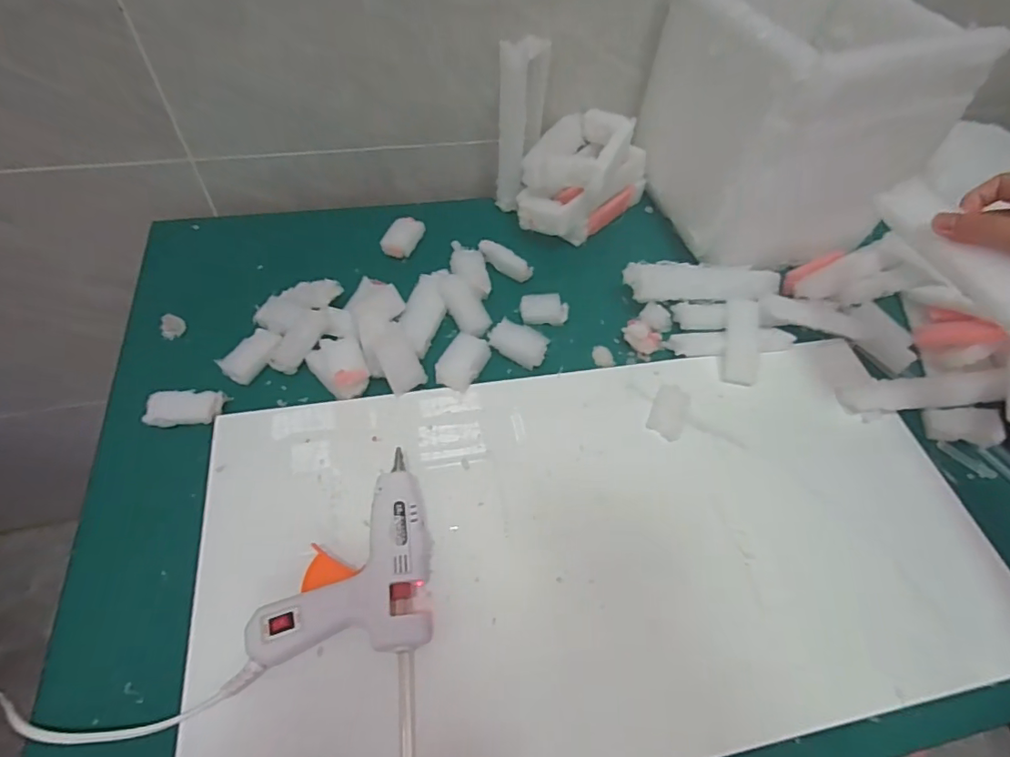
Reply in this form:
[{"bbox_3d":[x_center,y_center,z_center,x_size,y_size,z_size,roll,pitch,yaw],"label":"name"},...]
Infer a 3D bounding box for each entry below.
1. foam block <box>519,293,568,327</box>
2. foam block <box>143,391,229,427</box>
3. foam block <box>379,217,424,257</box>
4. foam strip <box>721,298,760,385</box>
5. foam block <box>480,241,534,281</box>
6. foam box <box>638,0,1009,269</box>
[{"bbox_3d":[0.041,-0.069,0.535,0.048,0.019,0.028,1,55,-5],"label":"foam block"},{"bbox_3d":[-0.267,0.025,0.440,0.058,0.009,0.034,1,55,-4],"label":"foam block"},{"bbox_3d":[-0.112,-0.156,0.581,0.030,0.017,0.058,18,56,7],"label":"foam block"},{"bbox_3d":[0.227,-0.037,0.507,0.031,0.009,0.089,11,73,2],"label":"foam strip"},{"bbox_3d":[0.000,-0.126,0.564,0.062,0.019,0.016,34,58,0],"label":"foam block"},{"bbox_3d":[0.284,-0.274,0.553,0.209,0.225,0.233,-16,58,-15],"label":"foam box"}]

